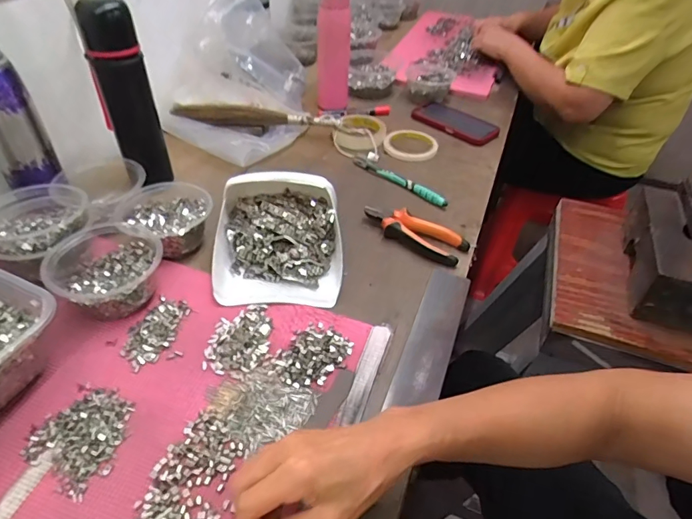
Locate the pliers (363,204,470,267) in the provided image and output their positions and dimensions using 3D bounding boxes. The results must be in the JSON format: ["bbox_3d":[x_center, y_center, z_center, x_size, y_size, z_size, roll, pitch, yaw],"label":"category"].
[{"bbox_3d":[0.091,-0.039,0.633,0.149,0.022,0.056,24,47,22],"label":"pliers"}]

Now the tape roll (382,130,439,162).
[{"bbox_3d":[0.122,-0.212,0.841,0.092,0.012,0.104,18,45,17],"label":"tape roll"}]

